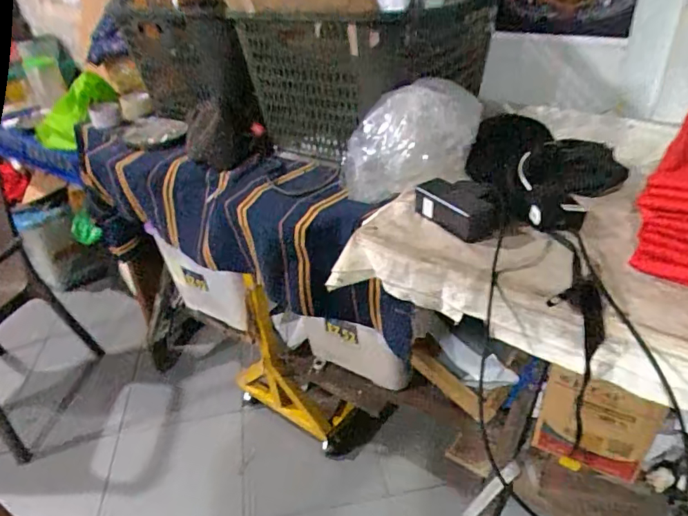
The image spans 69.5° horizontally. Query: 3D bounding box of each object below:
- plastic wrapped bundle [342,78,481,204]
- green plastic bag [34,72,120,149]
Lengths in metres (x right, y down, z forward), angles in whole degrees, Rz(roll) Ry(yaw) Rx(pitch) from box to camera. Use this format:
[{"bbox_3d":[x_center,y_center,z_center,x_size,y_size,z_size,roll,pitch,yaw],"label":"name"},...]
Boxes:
[{"bbox_3d":[0.107,-0.198,0.852,0.223,0.191,0.091,6,33,14],"label":"plastic wrapped bundle"},{"bbox_3d":[-0.888,-0.469,1.628,0.336,0.130,0.132,-34,27,18],"label":"green plastic bag"}]

